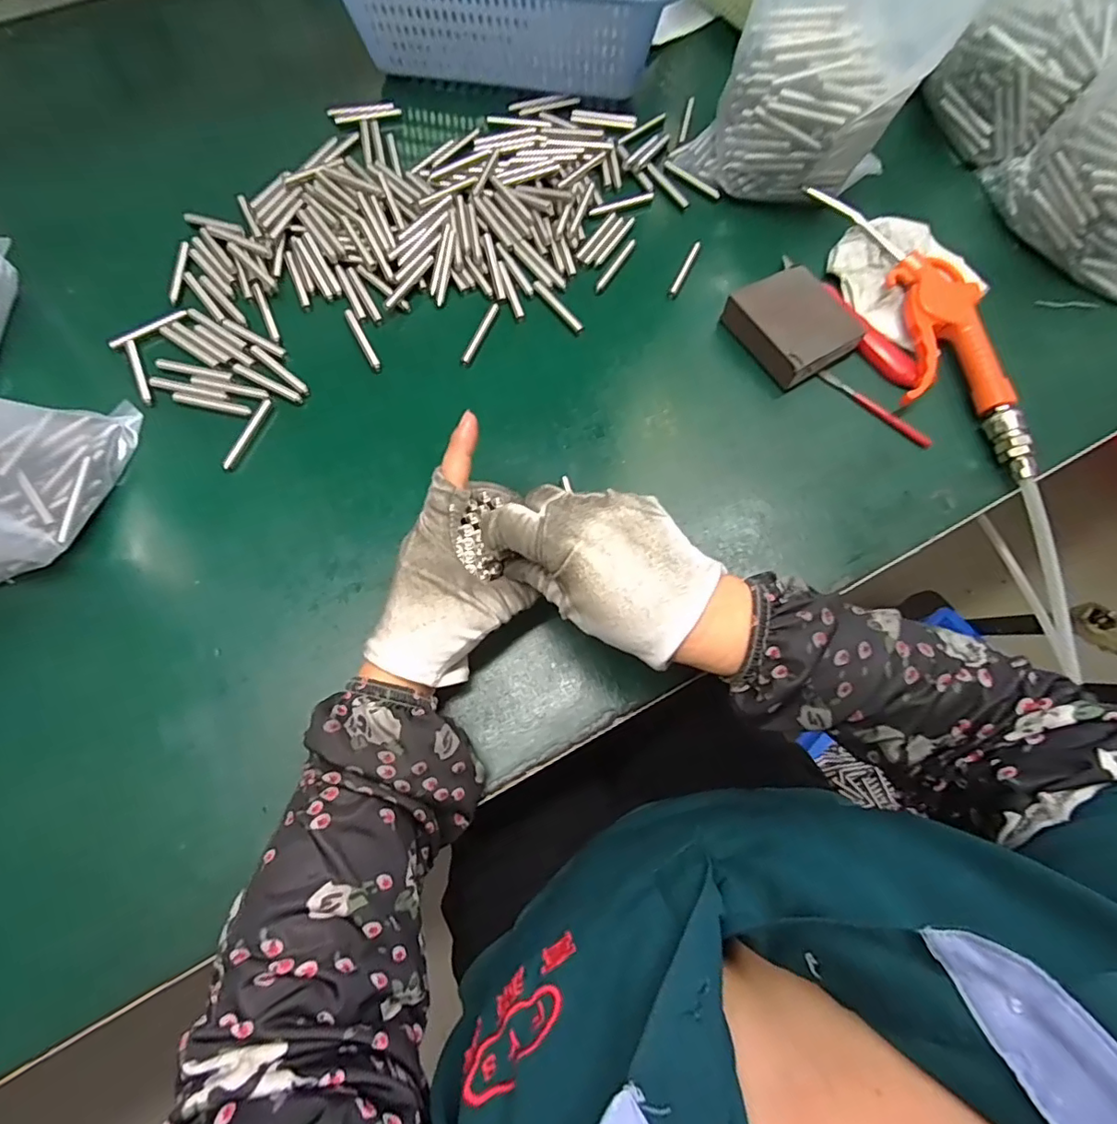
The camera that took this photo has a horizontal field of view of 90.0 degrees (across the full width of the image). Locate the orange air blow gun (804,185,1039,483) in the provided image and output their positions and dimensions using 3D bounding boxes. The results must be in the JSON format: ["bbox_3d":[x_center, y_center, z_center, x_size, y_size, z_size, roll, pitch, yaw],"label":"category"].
[{"bbox_3d":[0.276,-0.178,0.425,0.101,0.036,0.266,-8,71,-4],"label":"orange air blow gun"}]

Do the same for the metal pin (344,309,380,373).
[{"bbox_3d":[-0.149,-0.169,0.423,0.007,0.006,0.058,-27,72,-11],"label":"metal pin"}]

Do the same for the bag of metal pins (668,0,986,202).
[{"bbox_3d":[0.188,-0.369,0.385,0.158,0.198,0.084,24,72,7],"label":"bag of metal pins"}]

